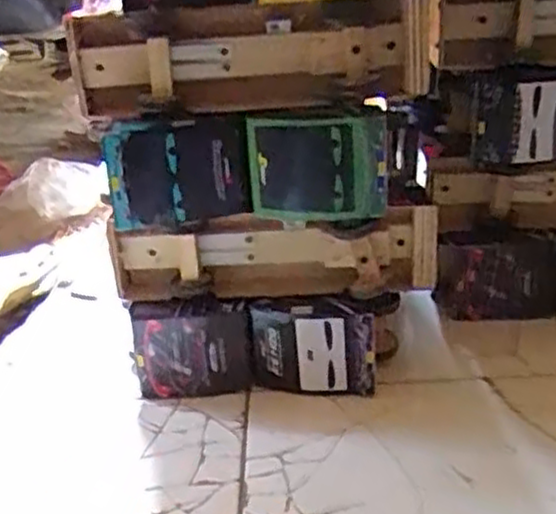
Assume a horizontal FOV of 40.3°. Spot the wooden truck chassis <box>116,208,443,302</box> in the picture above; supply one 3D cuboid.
[{"bbox_3d":[-0.007,0.001,0.845,0.359,0.098,0.059,-1,24,8],"label":"wooden truck chassis"}]

